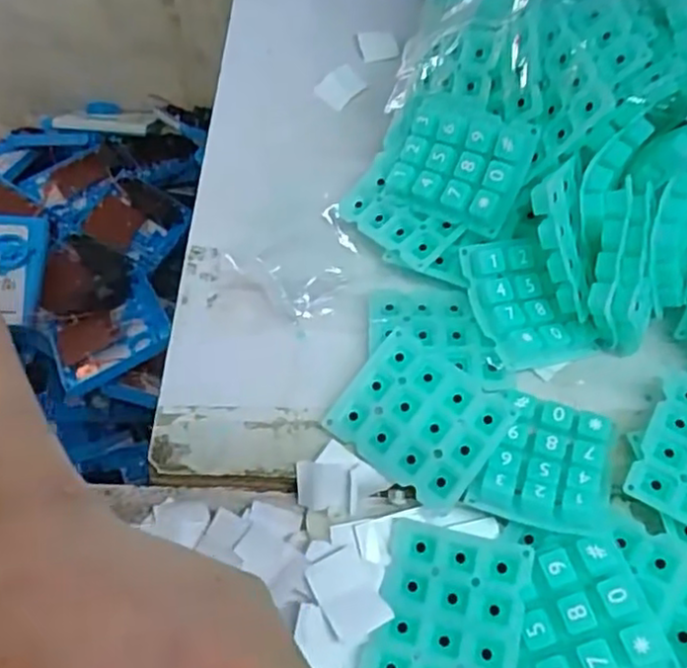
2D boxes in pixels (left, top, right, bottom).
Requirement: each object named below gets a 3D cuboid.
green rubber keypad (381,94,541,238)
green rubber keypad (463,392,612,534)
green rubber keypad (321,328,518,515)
[{"bbox_3d":[0.049,-0.075,0.310,0.056,0.007,0.050,26,95,26],"label":"green rubber keypad"},{"bbox_3d":[0.078,0.048,0.266,0.045,0.008,0.054,20,52,17],"label":"green rubber keypad"},{"bbox_3d":[0.030,0.034,0.278,0.060,0.015,0.048,34,65,20],"label":"green rubber keypad"}]

